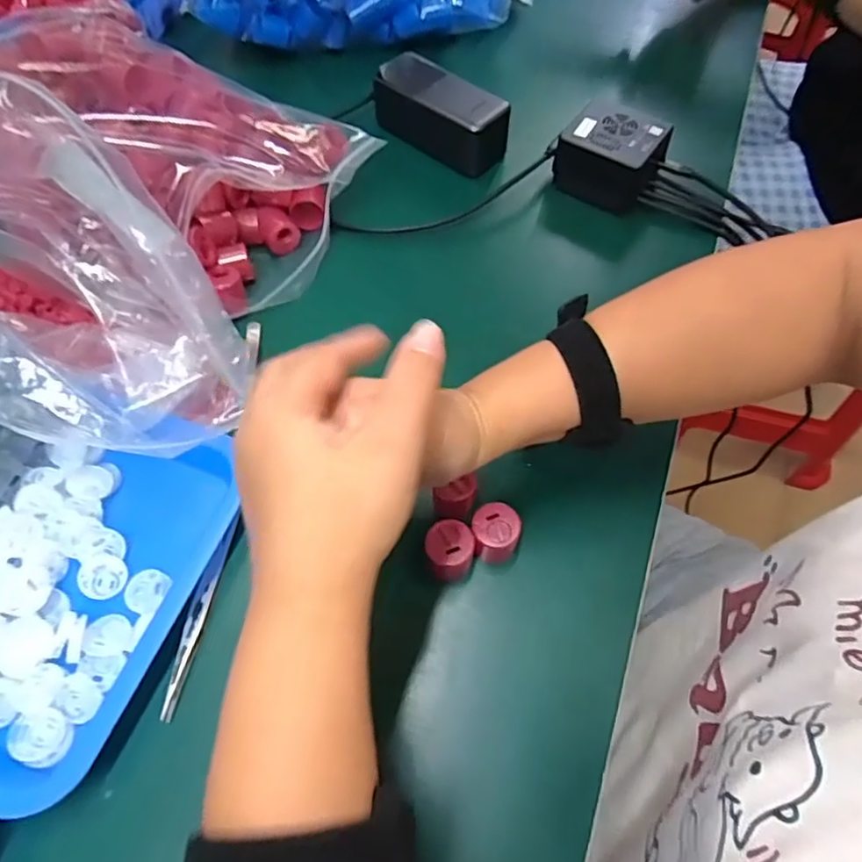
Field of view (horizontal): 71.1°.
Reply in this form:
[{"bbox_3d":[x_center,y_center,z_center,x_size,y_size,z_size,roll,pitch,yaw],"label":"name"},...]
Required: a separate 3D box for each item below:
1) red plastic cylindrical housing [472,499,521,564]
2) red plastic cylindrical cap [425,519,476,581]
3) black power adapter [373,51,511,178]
[{"bbox_3d":[0.039,0.065,0.376,0.028,0.035,0.029,0,61,0],"label":"red plastic cylindrical housing"},{"bbox_3d":[0.011,0.075,0.369,0.028,0.037,0.029,0,61,0],"label":"red plastic cylindrical cap"},{"bbox_3d":[0.010,-0.295,0.571,0.135,0.059,0.059,37,67,18],"label":"black power adapter"}]

